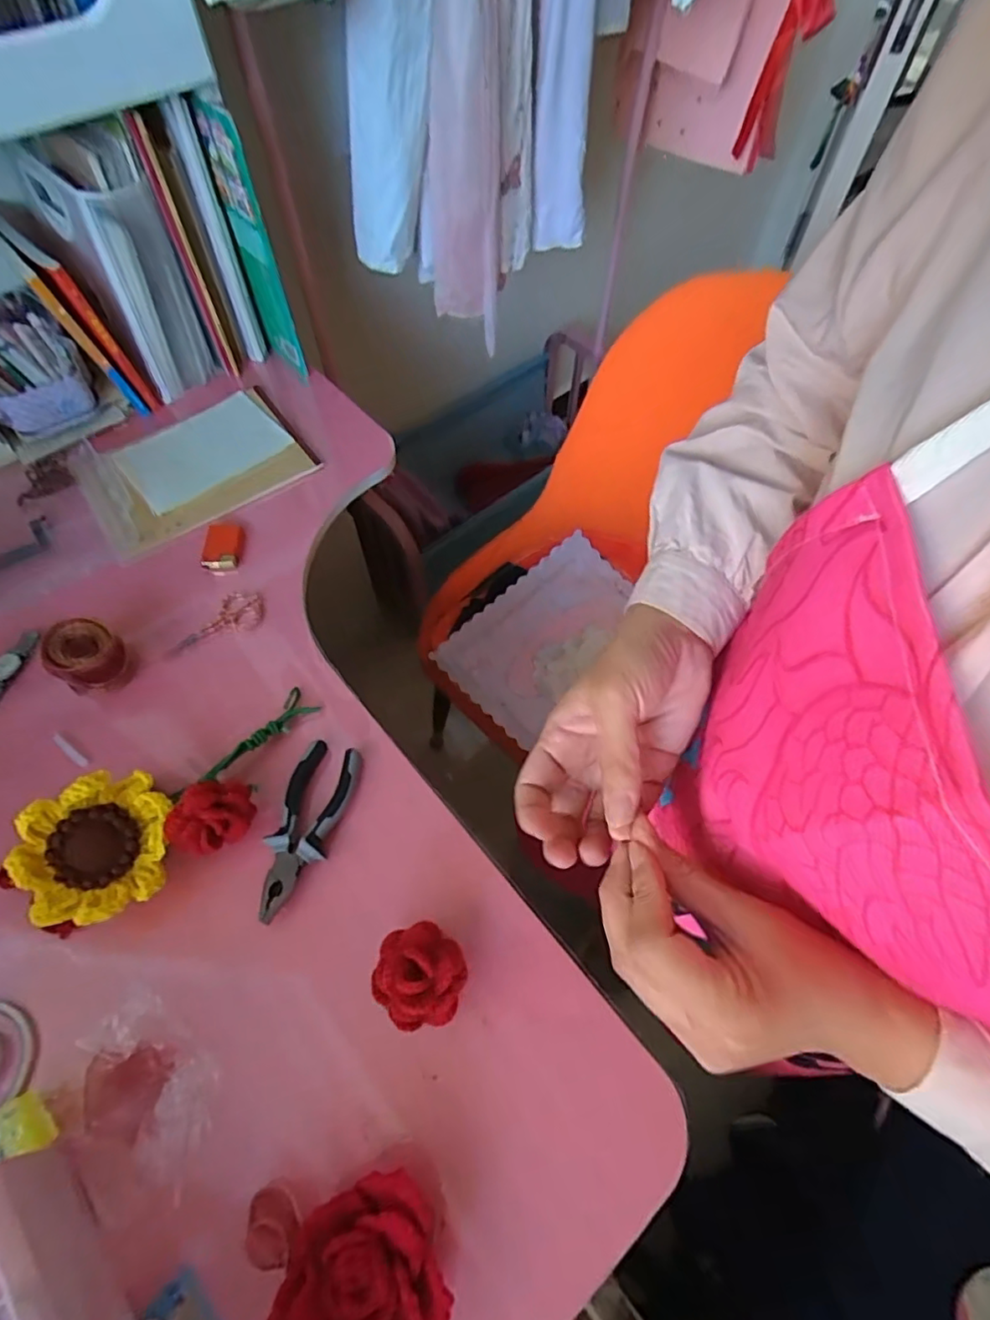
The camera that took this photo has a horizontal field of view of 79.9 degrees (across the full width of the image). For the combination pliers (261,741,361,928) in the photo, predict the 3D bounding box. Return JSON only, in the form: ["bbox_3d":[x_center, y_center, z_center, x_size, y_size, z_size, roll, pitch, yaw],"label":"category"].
[{"bbox_3d":[-0.165,0.144,0.511,0.054,0.018,0.150,14,61,7],"label":"combination pliers"}]

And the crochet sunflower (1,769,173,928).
[{"bbox_3d":[-0.316,0.145,0.466,0.103,0.030,0.107,-7,75,-27],"label":"crochet sunflower"}]

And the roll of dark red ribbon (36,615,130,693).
[{"bbox_3d":[-0.399,-0.003,0.584,0.071,0.054,0.066,32,65,16],"label":"roll of dark red ribbon"}]

